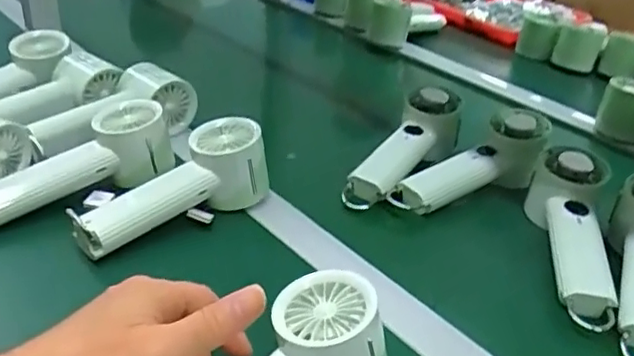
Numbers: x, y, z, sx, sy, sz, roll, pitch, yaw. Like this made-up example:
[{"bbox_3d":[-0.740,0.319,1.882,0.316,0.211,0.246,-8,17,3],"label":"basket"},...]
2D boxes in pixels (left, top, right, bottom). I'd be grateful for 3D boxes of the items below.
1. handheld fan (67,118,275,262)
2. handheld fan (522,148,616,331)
[{"bbox_3d":[-0.122,0.012,0.534,0.171,0.062,0.072,-27,41,-21],"label":"handheld fan"},{"bbox_3d":[0.216,0.050,0.526,0.063,0.054,0.187,8,45,5],"label":"handheld fan"}]

